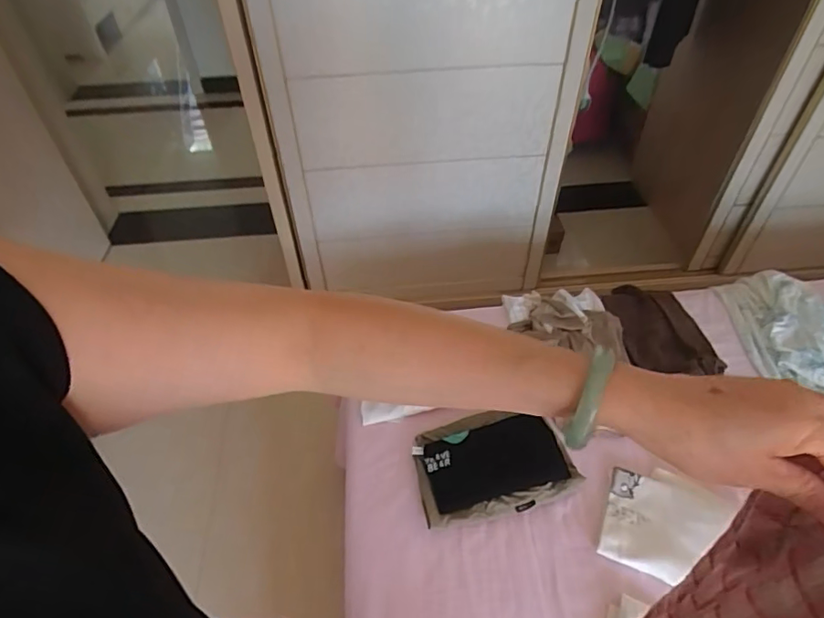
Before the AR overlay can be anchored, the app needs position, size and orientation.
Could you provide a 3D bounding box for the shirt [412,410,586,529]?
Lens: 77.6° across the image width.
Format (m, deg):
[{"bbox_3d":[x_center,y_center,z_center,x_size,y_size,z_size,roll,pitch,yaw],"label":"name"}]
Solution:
[{"bbox_3d":[0.151,0.277,0.951,0.286,0.036,0.198,-9,47,-7],"label":"shirt"}]

